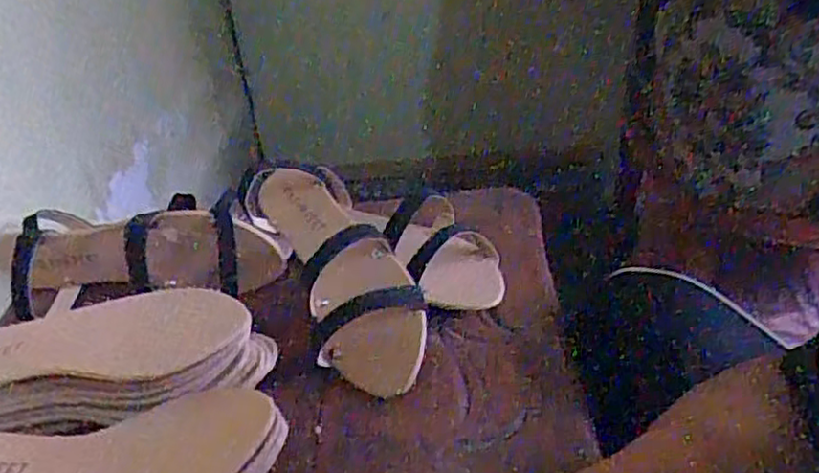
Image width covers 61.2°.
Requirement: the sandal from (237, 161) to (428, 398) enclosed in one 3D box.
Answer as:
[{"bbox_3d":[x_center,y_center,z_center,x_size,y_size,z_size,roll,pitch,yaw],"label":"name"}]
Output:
[{"bbox_3d":[-0.055,0.017,0.525,0.088,0.072,0.217,-21,39,-21],"label":"sandal"}]

